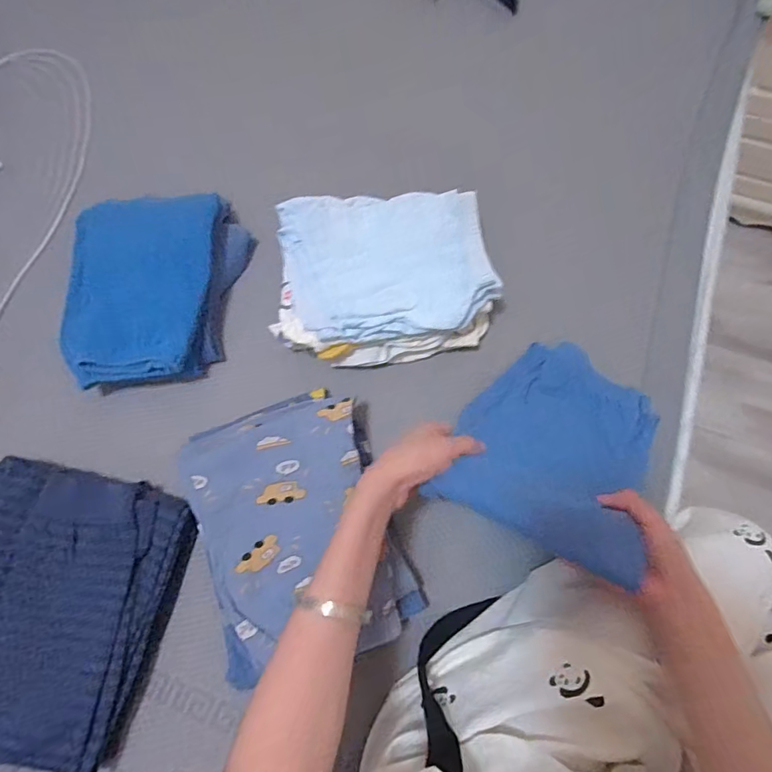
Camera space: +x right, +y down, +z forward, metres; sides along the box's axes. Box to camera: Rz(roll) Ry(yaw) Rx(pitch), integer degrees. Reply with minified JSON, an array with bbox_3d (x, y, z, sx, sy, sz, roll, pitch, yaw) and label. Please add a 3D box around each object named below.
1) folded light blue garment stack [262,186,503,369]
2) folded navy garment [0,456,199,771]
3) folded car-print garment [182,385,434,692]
[{"bbox_3d":[-0.001,-0.130,0.595,0.258,0.073,0.202,1,72,2],"label":"folded light blue garment stack"},{"bbox_3d":[-0.331,0.224,0.499,0.218,0.055,0.270,11,73,3],"label":"folded navy garment"},{"bbox_3d":[-0.089,0.142,0.515,0.188,0.076,0.252,-17,74,-5],"label":"folded car-print garment"}]

